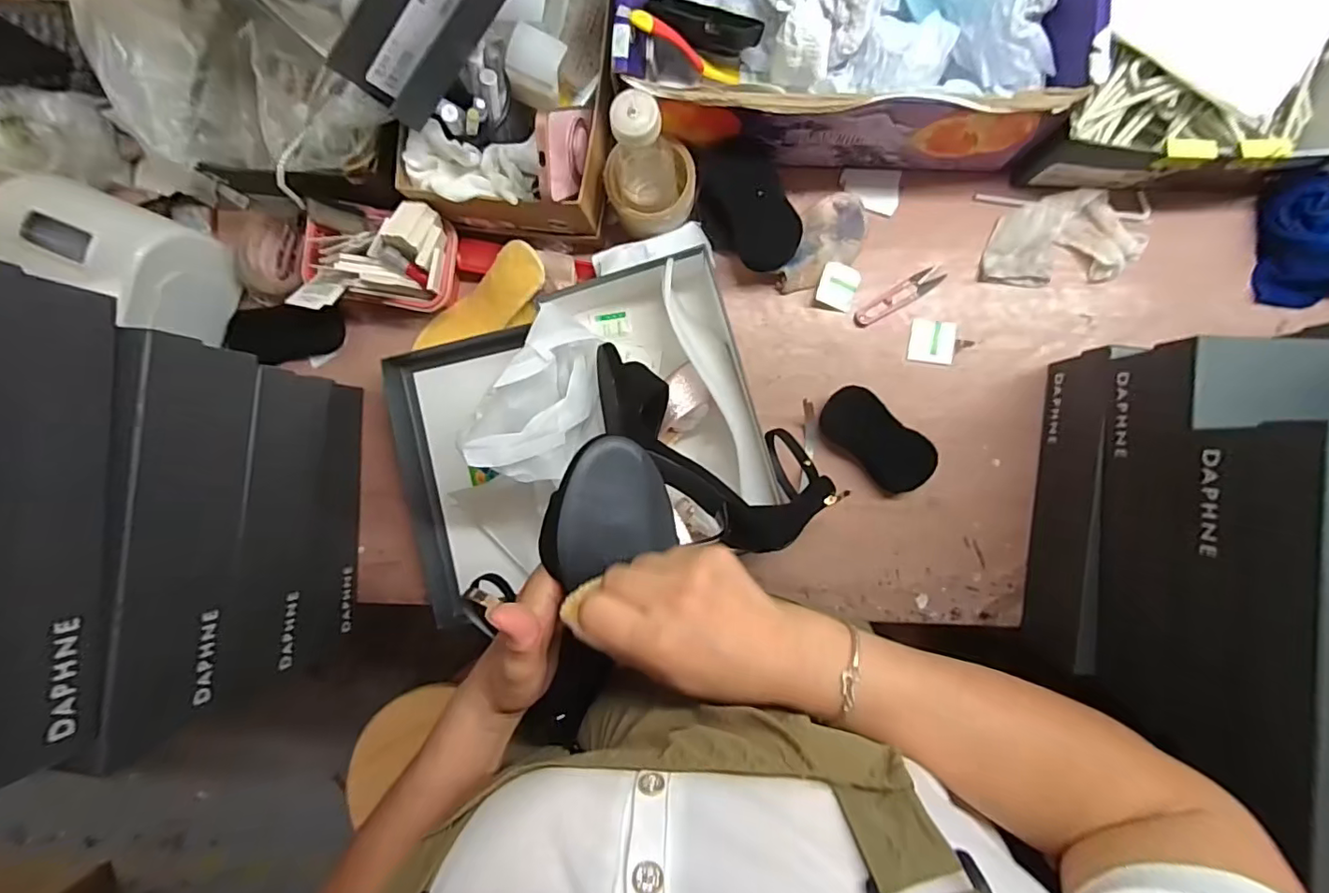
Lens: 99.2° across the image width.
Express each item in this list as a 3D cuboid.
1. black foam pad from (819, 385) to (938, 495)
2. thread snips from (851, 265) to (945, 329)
[{"bbox_3d":[0.225,-0.007,0.606,0.133,0.026,0.064,42,94,3],"label":"black foam pad"},{"bbox_3d":[0.255,-0.162,0.617,0.103,0.005,0.022,-33,88,4],"label":"thread snips"}]

